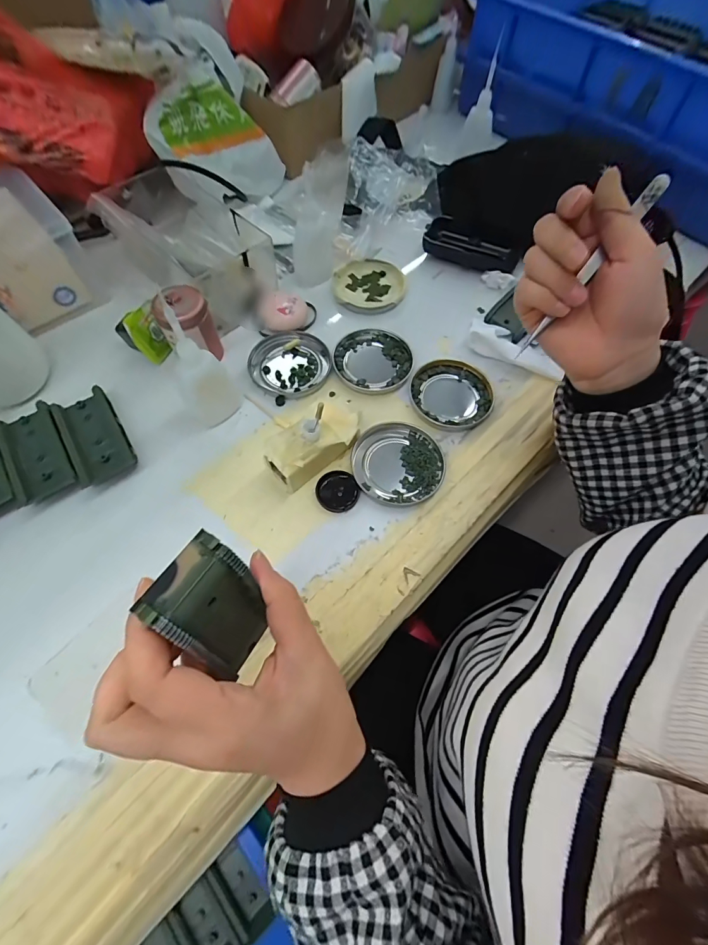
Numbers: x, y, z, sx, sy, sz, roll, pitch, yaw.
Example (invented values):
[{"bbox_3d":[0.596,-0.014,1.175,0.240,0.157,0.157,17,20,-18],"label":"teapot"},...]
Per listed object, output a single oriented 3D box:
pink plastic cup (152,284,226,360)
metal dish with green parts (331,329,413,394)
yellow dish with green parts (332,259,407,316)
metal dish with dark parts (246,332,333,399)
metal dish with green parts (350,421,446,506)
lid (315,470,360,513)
[{"bbox_3d":[-0.152,-0.132,0.364,0.041,0.066,0.042,4,64,0],"label":"pink plastic cup"},{"bbox_3d":[0.018,-0.111,0.396,0.077,0.012,0.075,1,64,-2],"label":"metal dish with green parts"},{"bbox_3d":[0.017,-0.211,0.445,0.081,0.014,0.076,1,64,-2],"label":"yellow dish with green parts"},{"bbox_3d":[-0.063,-0.109,0.392,0.077,0.008,0.076,1,64,-2],"label":"metal dish with dark parts"},{"bbox_3d":[0.038,-0.009,0.344,0.079,0.010,0.074,1,64,-2],"label":"metal dish with green parts"},{"bbox_3d":[-0.014,0.016,0.329,0.034,0.006,0.036,1,64,-2],"label":"lid"}]

